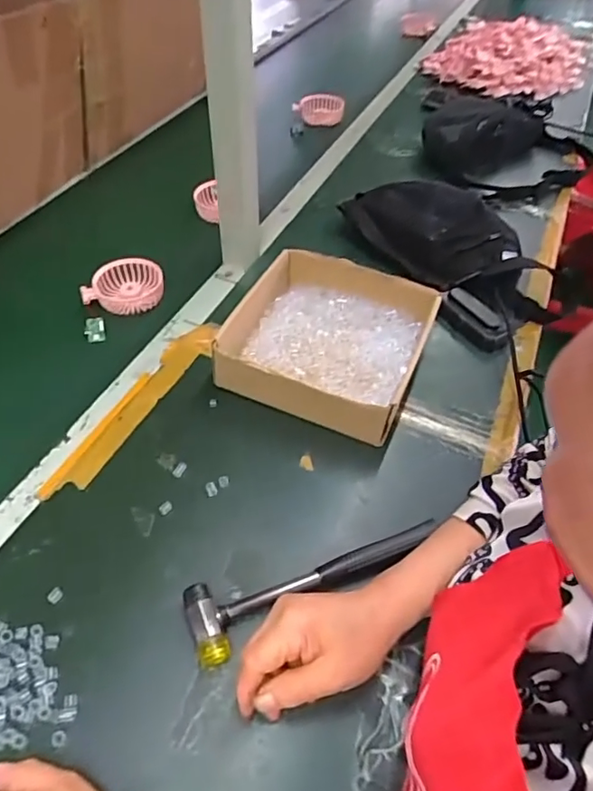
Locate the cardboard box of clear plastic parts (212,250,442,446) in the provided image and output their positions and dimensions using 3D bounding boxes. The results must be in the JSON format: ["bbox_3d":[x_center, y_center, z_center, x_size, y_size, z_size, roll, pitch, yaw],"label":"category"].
[{"bbox_3d":[0.035,-0.066,0.637,0.218,0.065,0.223,19,52,13],"label":"cardboard box of clear plastic parts"}]

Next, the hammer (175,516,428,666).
[{"bbox_3d":[0.016,0.153,0.476,0.230,0.021,0.060,-22,54,-19],"label":"hammer"}]

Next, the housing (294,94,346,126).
[{"bbox_3d":[0.045,-0.601,1.138,0.103,0.045,0.063,-4,50,-5],"label":"housing"}]

